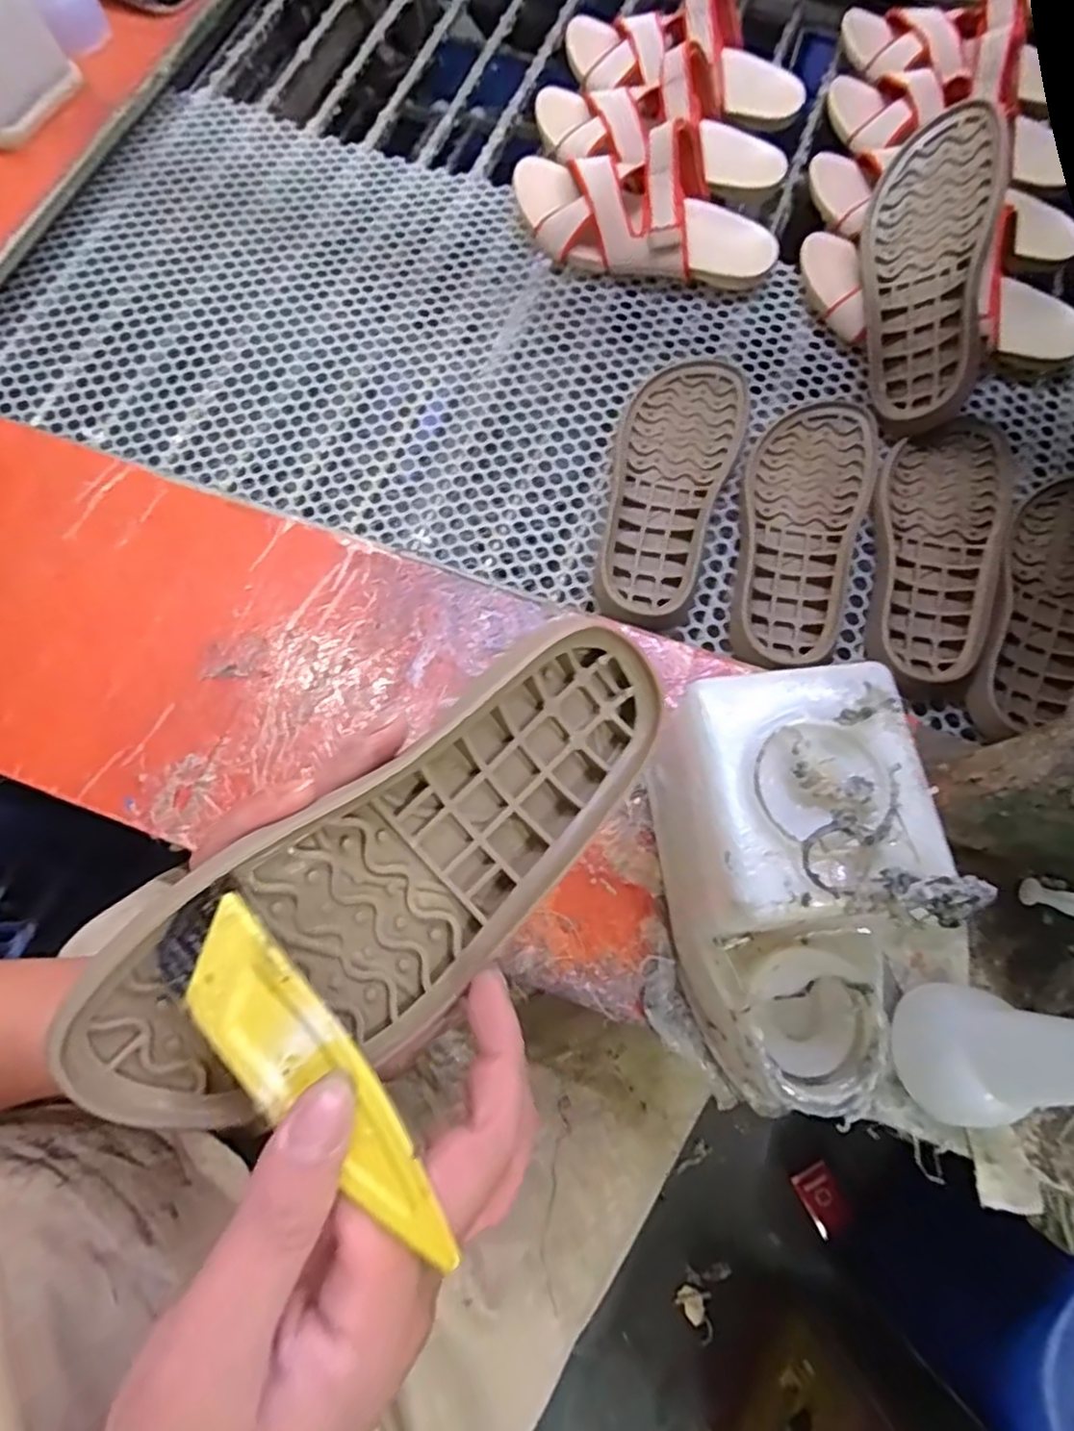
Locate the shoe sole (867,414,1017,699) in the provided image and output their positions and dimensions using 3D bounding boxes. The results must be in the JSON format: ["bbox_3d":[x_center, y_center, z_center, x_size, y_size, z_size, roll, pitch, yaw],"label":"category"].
[{"bbox_3d":[0.306,-0.135,0.522,0.097,0.022,0.250,22,73,7],"label":"shoe sole"}]

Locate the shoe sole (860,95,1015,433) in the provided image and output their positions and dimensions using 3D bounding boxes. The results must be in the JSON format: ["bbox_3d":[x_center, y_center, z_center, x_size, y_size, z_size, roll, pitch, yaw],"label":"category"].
[{"bbox_3d":[0.314,-0.355,0.551,0.092,0.025,0.255,5,88,36],"label":"shoe sole"}]

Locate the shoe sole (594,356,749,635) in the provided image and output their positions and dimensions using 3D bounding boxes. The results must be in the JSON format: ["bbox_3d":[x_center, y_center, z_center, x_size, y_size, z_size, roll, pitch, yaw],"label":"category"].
[{"bbox_3d":[0.103,-0.185,0.543,0.091,0.019,0.260,18,73,5],"label":"shoe sole"}]

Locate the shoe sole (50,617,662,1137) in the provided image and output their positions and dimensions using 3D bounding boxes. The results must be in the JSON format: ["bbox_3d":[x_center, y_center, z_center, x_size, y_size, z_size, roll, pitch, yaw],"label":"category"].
[{"bbox_3d":[-0.044,0.057,0.259,0.242,0.027,0.092,-37,109,-20],"label":"shoe sole"}]

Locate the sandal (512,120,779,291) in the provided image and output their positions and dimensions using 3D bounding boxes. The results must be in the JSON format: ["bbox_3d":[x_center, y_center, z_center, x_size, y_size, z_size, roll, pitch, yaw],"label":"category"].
[{"bbox_3d":[0.092,-0.441,0.595,0.241,0.077,0.102,14,72,4],"label":"sandal"}]

